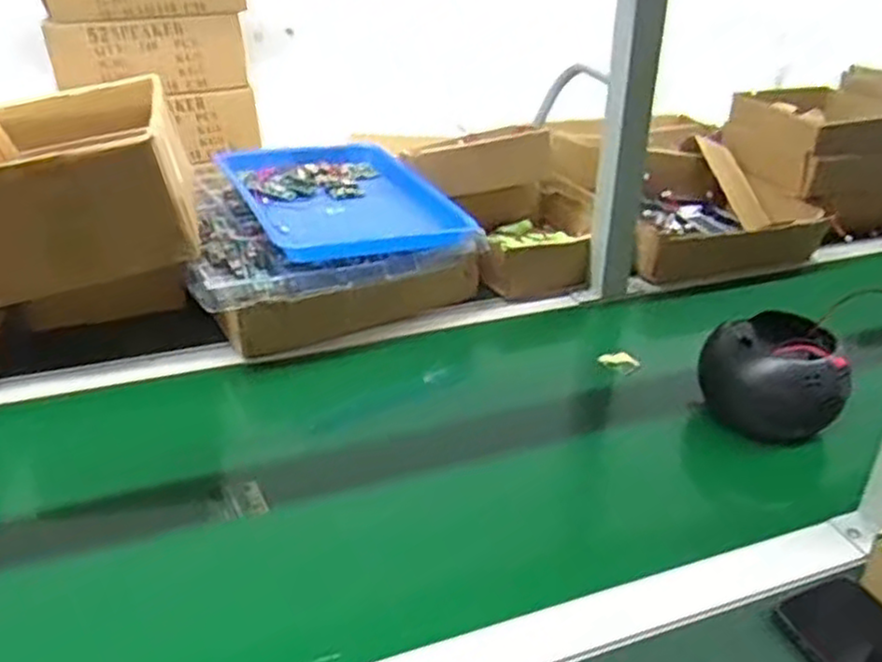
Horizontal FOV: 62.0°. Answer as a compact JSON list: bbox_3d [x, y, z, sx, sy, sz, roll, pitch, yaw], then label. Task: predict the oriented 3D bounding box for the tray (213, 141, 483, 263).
[{"bbox_3d":[-0.146,-0.191,0.981,0.246,0.034,0.399,-13,34,-23],"label":"tray"}]

